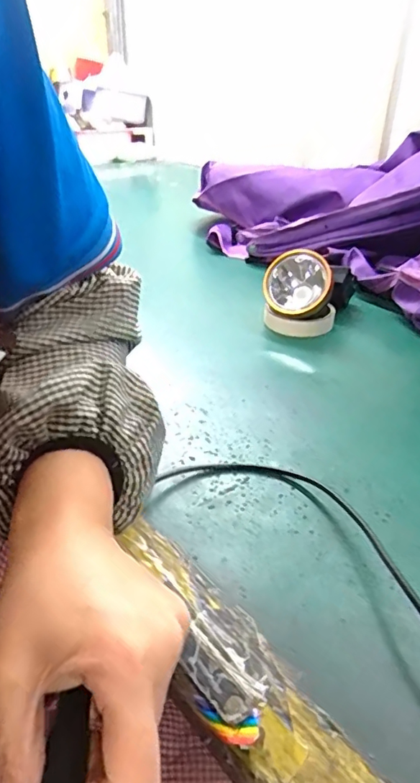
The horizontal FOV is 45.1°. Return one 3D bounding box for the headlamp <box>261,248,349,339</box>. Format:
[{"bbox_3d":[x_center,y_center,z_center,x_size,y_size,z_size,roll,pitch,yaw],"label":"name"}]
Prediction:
[{"bbox_3d":[0.115,-0.121,0.626,0.077,0.098,0.081,17,36,24],"label":"headlamp"}]

